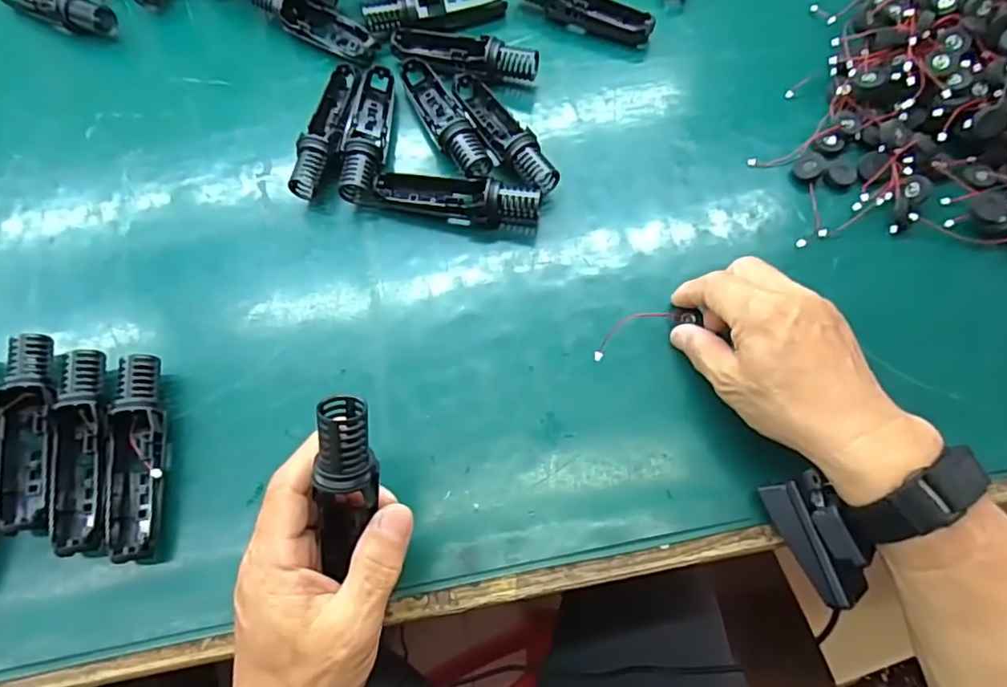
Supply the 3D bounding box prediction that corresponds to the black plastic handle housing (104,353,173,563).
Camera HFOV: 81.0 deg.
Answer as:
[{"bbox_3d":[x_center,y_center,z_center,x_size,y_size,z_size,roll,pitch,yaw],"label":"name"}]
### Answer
[{"bbox_3d":[-0.223,0.067,0.360,0.030,0.033,0.122,-8,67,-2],"label":"black plastic handle housing"}]

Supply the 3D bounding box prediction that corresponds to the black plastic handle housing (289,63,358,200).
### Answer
[{"bbox_3d":[-0.136,-0.167,0.457,0.026,0.032,0.123,7,68,4],"label":"black plastic handle housing"}]

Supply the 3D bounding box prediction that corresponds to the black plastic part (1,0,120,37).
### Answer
[{"bbox_3d":[-0.394,-0.299,0.518,0.125,0.034,0.030,25,70,11],"label":"black plastic part"}]

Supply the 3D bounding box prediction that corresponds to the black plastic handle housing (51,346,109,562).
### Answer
[{"bbox_3d":[-0.260,0.064,0.362,0.032,0.032,0.122,-8,67,-2],"label":"black plastic handle housing"}]

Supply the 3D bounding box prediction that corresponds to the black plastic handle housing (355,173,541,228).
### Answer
[{"bbox_3d":[-0.038,-0.107,0.430,0.129,0.032,0.033,10,68,6],"label":"black plastic handle housing"}]

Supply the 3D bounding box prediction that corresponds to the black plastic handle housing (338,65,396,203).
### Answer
[{"bbox_3d":[-0.105,-0.163,0.456,0.030,0.033,0.121,-1,67,1],"label":"black plastic handle housing"}]

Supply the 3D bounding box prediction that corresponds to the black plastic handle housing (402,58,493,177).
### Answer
[{"bbox_3d":[-0.046,-0.176,0.455,0.028,0.025,0.124,-25,69,-9],"label":"black plastic handle housing"}]

